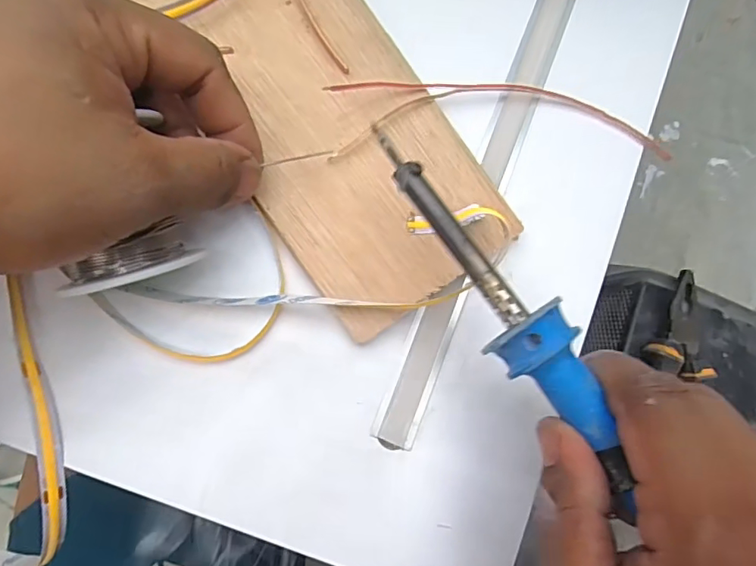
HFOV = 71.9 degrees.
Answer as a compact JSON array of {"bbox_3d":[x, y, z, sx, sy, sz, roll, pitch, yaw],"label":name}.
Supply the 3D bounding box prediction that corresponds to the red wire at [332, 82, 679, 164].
[{"bbox_3d":[0.064,-0.081,0.253,0.176,0.022,0.041,-5,83,-11],"label":"red wire"}]

